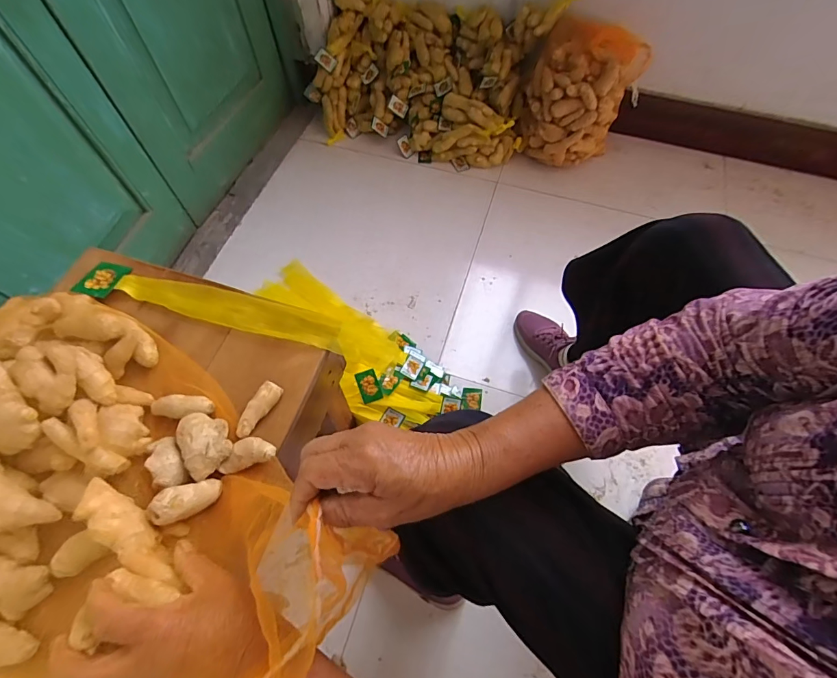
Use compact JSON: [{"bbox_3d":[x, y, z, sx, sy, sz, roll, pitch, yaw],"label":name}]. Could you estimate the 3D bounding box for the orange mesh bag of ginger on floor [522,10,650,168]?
[{"bbox_3d":[0.474,-0.734,1.254,0.310,0.299,0.315,19,65,9],"label":"orange mesh bag of ginger on floor"}]

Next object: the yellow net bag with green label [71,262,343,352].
[{"bbox_3d":[-0.262,-0.045,0.529,0.343,0.013,0.053,13,64,5],"label":"yellow net bag with green label"}]

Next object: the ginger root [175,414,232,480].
[{"bbox_3d":[-0.211,0.099,0.413,0.043,0.028,0.066,-34,69,-16],"label":"ginger root"}]

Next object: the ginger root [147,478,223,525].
[{"bbox_3d":[-0.210,0.146,0.384,0.027,0.017,0.063,49,28,20],"label":"ginger root"}]

